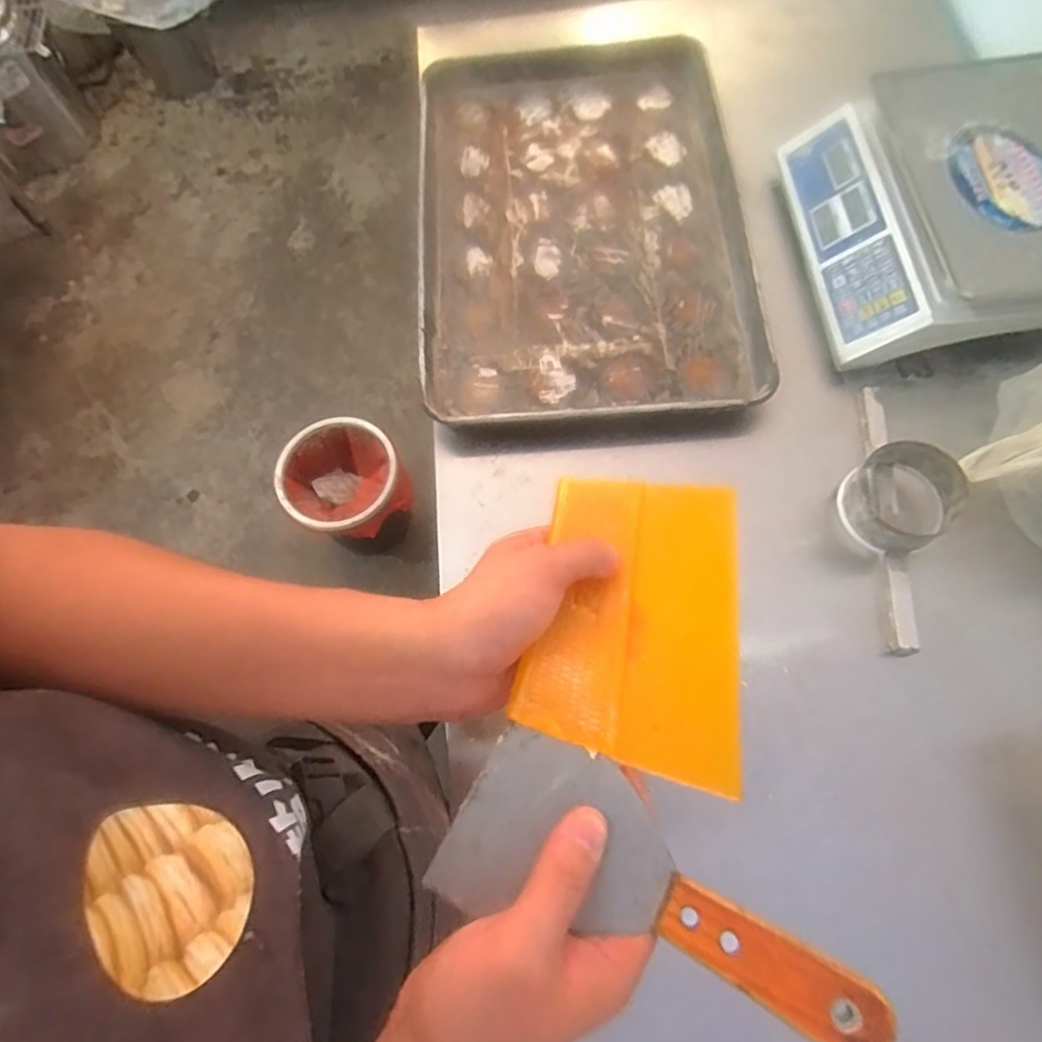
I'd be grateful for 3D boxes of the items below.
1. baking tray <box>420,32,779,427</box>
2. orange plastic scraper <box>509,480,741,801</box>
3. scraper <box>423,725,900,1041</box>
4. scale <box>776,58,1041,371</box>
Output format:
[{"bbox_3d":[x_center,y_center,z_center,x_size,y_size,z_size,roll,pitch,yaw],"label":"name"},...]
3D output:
[{"bbox_3d":[0.076,-0.410,0.837,0.406,0.051,0.640,-3,71,2],"label":"baking tray"},{"bbox_3d":[0.065,0.046,0.350,0.109,0.006,0.178,11,53,4],"label":"orange plastic scraper"},{"bbox_3d":[0.057,0.166,0.273,0.185,0.008,0.083,24,73,19],"label":"scraper"},{"bbox_3d":[0.500,-0.353,0.744,0.309,0.122,0.326,-5,69,3],"label":"scale"}]

